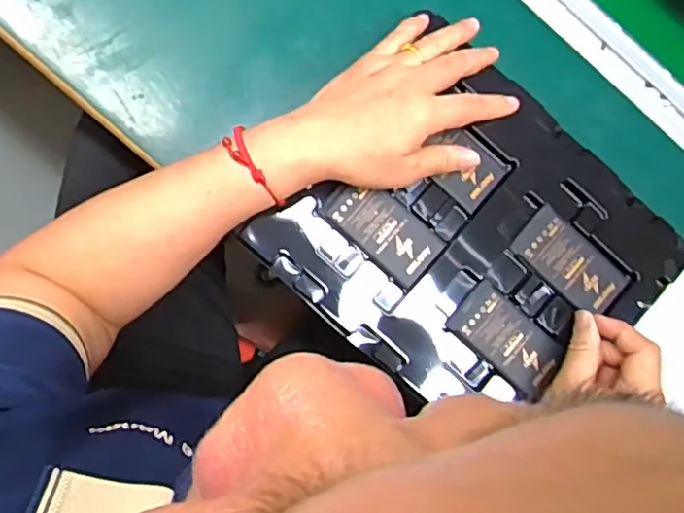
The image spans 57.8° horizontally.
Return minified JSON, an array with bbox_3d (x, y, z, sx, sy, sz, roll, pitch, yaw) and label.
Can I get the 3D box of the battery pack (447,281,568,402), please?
[{"bbox_3d":[0.121,0.061,0.446,0.082,0.010,0.045,40,87,-2],"label":"battery pack"}]

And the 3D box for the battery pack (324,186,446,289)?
[{"bbox_3d":[0.031,-0.022,0.444,0.084,0.005,0.041,44,82,-3],"label":"battery pack"}]

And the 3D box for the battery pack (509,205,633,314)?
[{"bbox_3d":[0.170,0.006,0.458,0.089,0.010,0.045,39,82,-4],"label":"battery pack"}]

